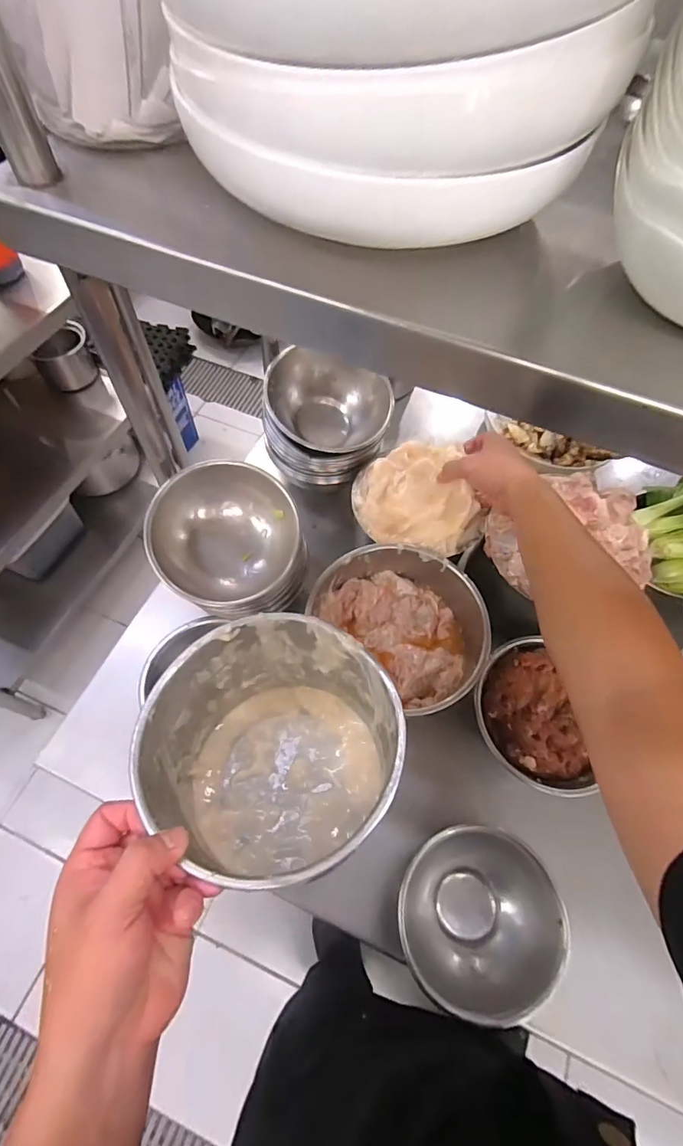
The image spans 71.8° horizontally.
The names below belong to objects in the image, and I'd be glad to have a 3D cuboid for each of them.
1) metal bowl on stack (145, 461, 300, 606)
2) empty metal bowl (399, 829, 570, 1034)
[{"bbox_3d":[-0.133,-0.045,0.528,0.159,0.071,0.159,-20,102,-23],"label":"metal bowl on stack"},{"bbox_3d":[0.133,0.341,0.475,0.150,0.070,0.148,1,66,-2],"label":"empty metal bowl"}]

